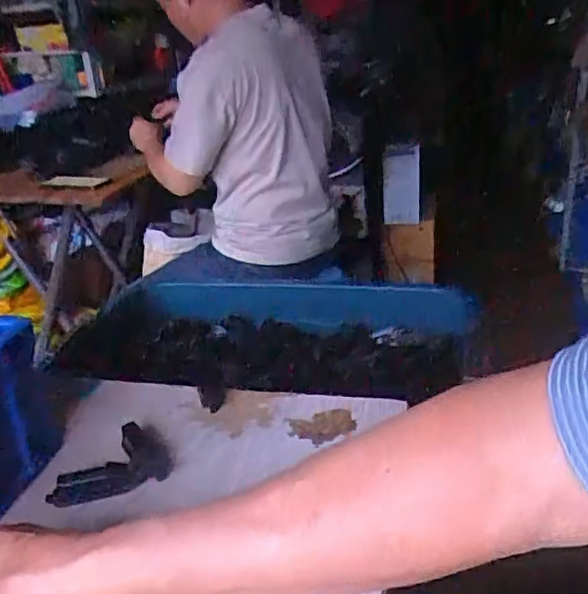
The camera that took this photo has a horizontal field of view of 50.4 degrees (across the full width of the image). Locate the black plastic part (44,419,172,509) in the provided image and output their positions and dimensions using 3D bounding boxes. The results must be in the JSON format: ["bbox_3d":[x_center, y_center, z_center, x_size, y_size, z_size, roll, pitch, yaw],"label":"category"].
[{"bbox_3d":[-0.150,0.135,0.505,0.093,0.016,0.062,-14,26,-20],"label":"black plastic part"}]

